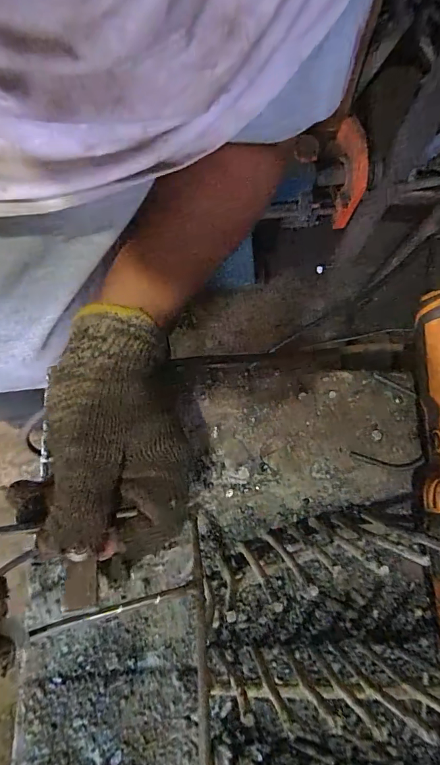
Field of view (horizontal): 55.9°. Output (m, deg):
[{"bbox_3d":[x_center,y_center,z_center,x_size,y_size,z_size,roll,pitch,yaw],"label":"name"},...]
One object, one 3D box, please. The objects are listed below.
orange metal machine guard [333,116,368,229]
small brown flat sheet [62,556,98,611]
[{"bbox_3d":[0.303,-0.477,0.963,0.049,0.228,0.099,-6,34,-2],"label":"orange metal machine guard"},{"bbox_3d":[-0.073,0.104,0.215,0.017,0.004,0.023,-8,76,-2],"label":"small brown flat sheet"}]

